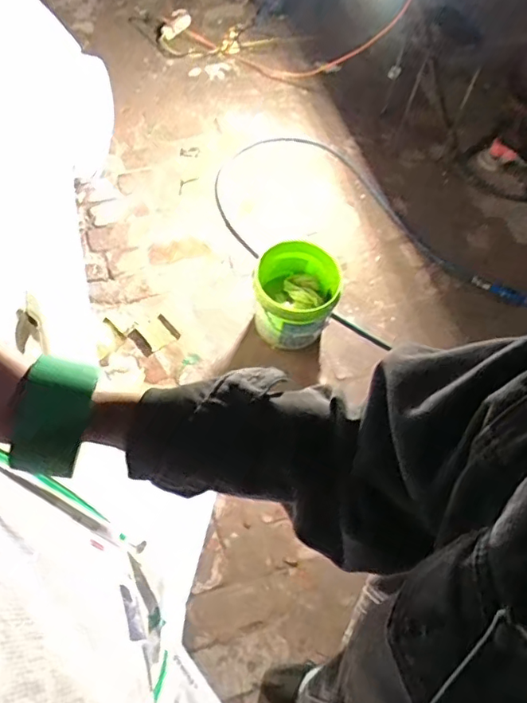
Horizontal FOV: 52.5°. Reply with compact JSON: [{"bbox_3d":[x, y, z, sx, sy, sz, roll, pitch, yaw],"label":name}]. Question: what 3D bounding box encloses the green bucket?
[{"bbox_3d":[0.103,-0.176,1.695,0.261,0.255,0.302,18,61,6],"label":"green bucket"}]

